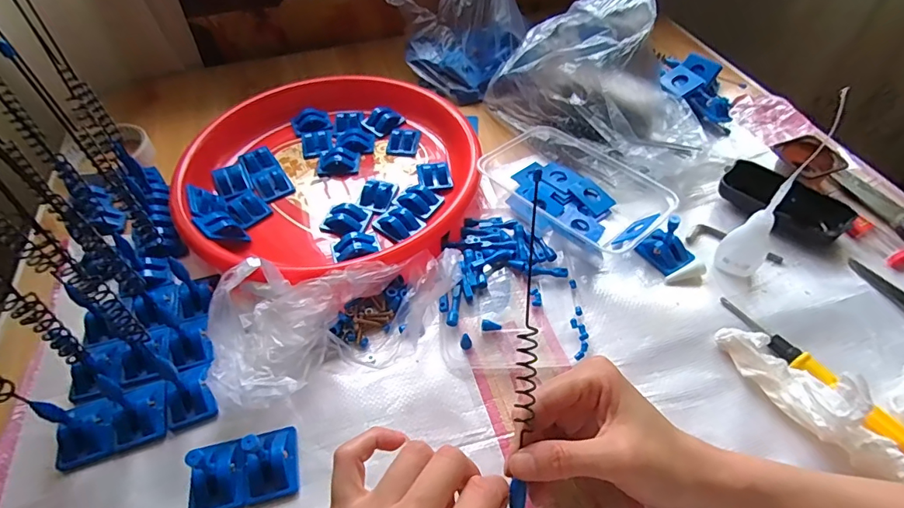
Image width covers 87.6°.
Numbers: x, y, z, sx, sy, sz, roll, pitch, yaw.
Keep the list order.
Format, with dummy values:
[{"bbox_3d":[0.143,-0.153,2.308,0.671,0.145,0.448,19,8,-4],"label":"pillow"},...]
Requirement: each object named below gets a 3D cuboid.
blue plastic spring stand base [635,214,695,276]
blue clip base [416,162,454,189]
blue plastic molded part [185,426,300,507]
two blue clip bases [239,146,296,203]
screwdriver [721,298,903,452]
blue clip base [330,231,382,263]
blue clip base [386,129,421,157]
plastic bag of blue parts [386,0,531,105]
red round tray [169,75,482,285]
[{"bbox_3d":[0.190,-0.008,0.414,0.031,0.033,0.038,-25,55,-18],"label":"blue plastic spring stand base"},{"bbox_3d":[-0.018,-0.081,0.487,0.032,0.014,0.031,-11,51,-7],"label":"blue clip base"},{"bbox_3d":[-0.138,0.134,0.303,0.065,0.040,0.043,-12,52,-8],"label":"blue plastic molded part"},{"bbox_3d":[-0.195,-0.085,0.497,0.035,0.012,0.074,-29,56,-21],"label":"two blue clip bases"},{"bbox_3d":[0.260,0.083,0.344,0.017,0.017,0.143,-26,55,-19],"label":"screwdriver"},{"bbox_3d":[-0.088,-0.006,0.430,0.042,0.010,0.032,-19,53,-14],"label":"blue clip base"},{"bbox_3d":[-0.055,-0.127,0.528,0.033,0.013,0.034,7,51,7],"label":"blue clip base"},{"bbox_3d":[0.003,-0.284,0.562,0.172,0.146,0.112,-2,51,0],"label":"plastic bag of blue parts"},{"bbox_3d":[-0.128,-0.094,0.477,0.293,0.042,0.279,-1,51,1],"label":"red round tray"}]

